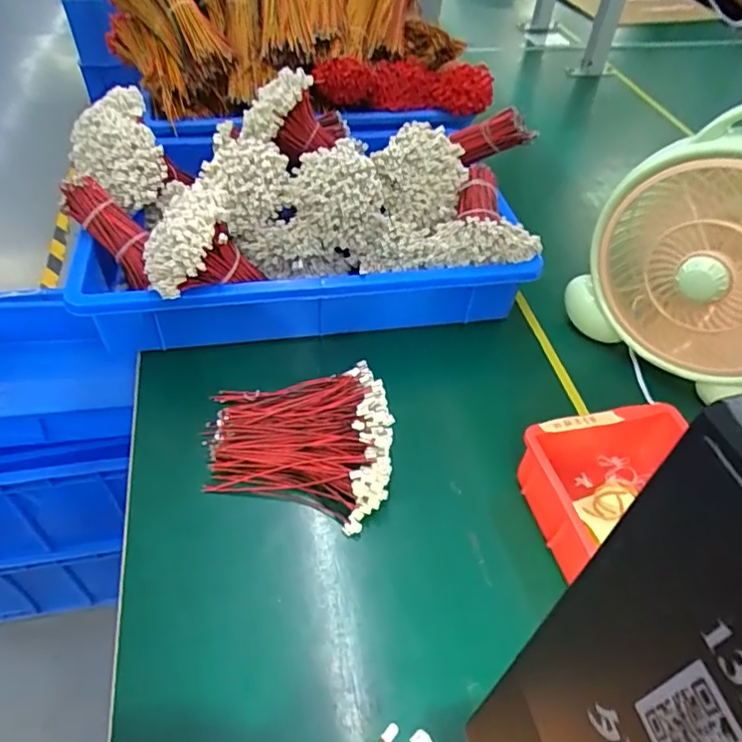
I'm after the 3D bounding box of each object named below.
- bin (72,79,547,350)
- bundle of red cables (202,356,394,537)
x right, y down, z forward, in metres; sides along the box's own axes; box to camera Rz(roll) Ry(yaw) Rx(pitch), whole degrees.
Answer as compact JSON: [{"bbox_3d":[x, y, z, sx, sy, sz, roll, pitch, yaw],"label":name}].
[{"bbox_3d":[-0.057,-0.163,0.600,0.439,0.149,0.254,-9,49,-11],"label":"bin"},{"bbox_3d":[-0.059,0.051,0.474,0.148,0.045,0.142,2,48,-2],"label":"bundle of red cables"}]

